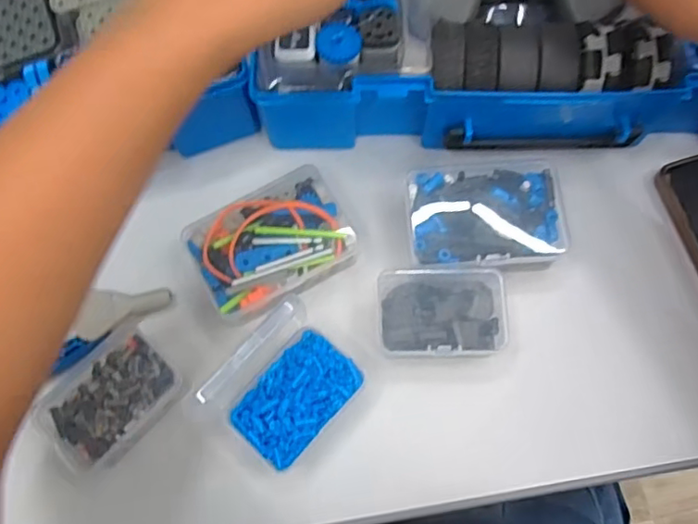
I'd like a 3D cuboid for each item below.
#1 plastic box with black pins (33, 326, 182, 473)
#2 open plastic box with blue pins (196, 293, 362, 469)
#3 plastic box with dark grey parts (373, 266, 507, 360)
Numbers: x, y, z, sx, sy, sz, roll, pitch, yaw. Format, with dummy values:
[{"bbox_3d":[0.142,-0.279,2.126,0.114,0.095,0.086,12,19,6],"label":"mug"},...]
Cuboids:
[{"bbox_3d":[-0.139,0.081,0.344,0.074,0.032,0.056,-36,74,-10],"label":"plastic box with black pins"},{"bbox_3d":[-0.038,0.075,0.342,0.067,0.043,0.084,40,77,13],"label":"open plastic box with blue pins"},{"bbox_3d":[0.057,0.034,0.355,0.078,0.030,0.052,-3,71,1],"label":"plastic box with dark grey parts"}]

